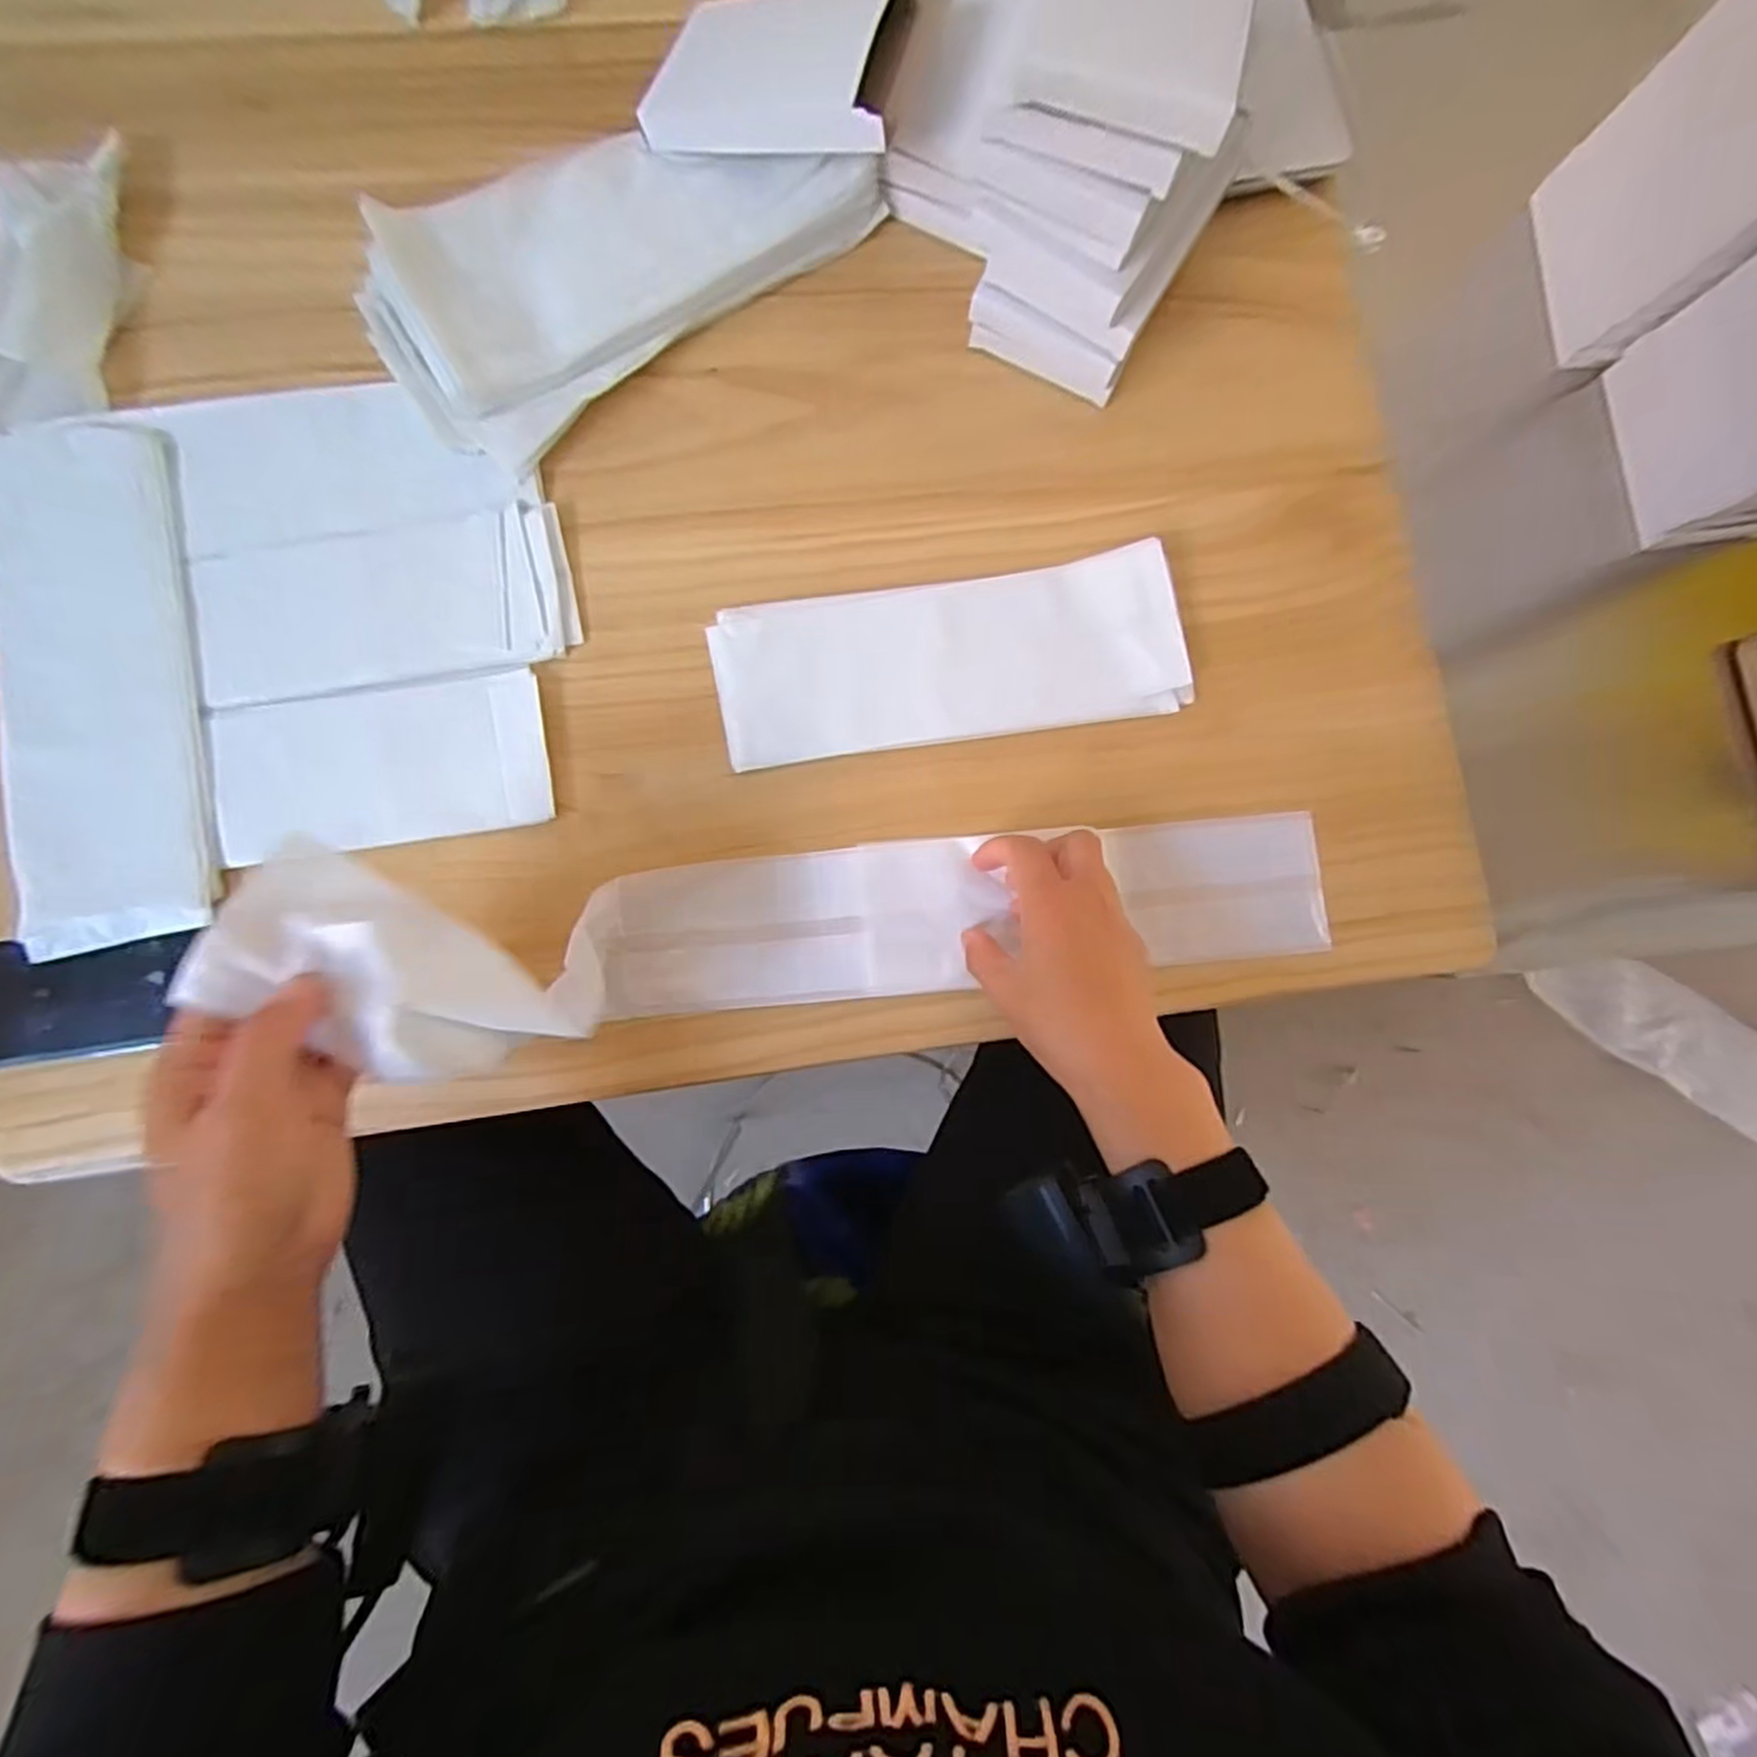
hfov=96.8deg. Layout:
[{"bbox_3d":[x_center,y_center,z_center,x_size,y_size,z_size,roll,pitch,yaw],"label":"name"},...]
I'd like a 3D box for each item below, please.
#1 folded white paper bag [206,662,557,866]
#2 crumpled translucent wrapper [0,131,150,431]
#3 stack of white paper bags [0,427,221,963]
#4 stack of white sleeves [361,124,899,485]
[{"bbox_3d":[-0.254,-0.058,0.399,0.161,0.007,0.080,-9,84,-4],"label":"folded white paper bag"},{"bbox_3d":[-0.433,-0.309,0.412,0.067,0.018,0.152,0,84,-3],"label":"crumpled translucent wrapper"},{"bbox_3d":[-0.394,-0.099,0.391,0.092,0.012,0.262,-12,84,-4],"label":"stack of white paper bags"},{"bbox_3d":[-0.139,-0.337,0.419,0.272,0.047,0.116,-39,87,-6],"label":"stack of white sleeves"}]

